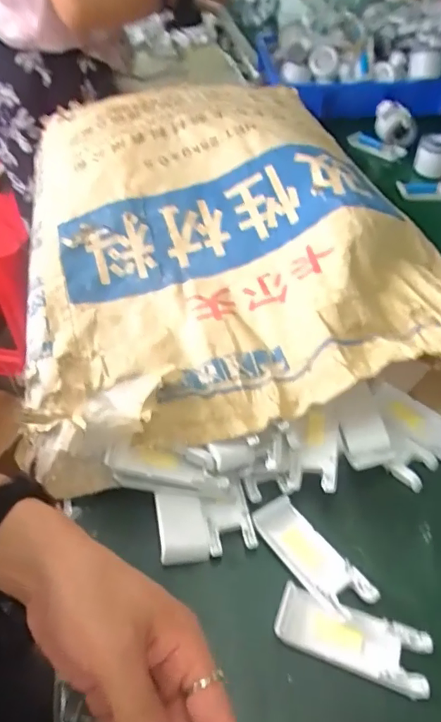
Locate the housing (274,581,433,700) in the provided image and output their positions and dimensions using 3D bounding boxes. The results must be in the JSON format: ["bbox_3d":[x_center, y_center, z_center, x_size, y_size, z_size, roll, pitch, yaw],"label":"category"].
[{"bbox_3d":[0.092,0.195,0.359,0.104,0.010,0.041,16,49,12],"label":"housing"}]

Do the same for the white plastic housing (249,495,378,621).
[{"bbox_3d":[0.070,0.151,0.399,0.038,0.012,0.104,-28,54,-25],"label":"white plastic housing"}]

